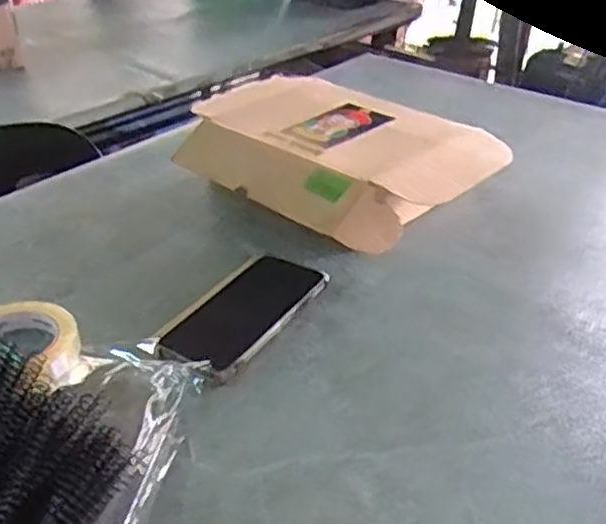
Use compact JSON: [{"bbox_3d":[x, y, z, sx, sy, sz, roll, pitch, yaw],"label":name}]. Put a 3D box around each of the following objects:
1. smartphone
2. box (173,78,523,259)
[{"bbox_3d":[-0.053,0.040,0.652,0.086,0.010,0.171,20,39,27],"label":"smartphone"},{"bbox_3d":[0.020,-0.136,0.868,0.259,0.075,0.372,-27,43,-34],"label":"box"}]

